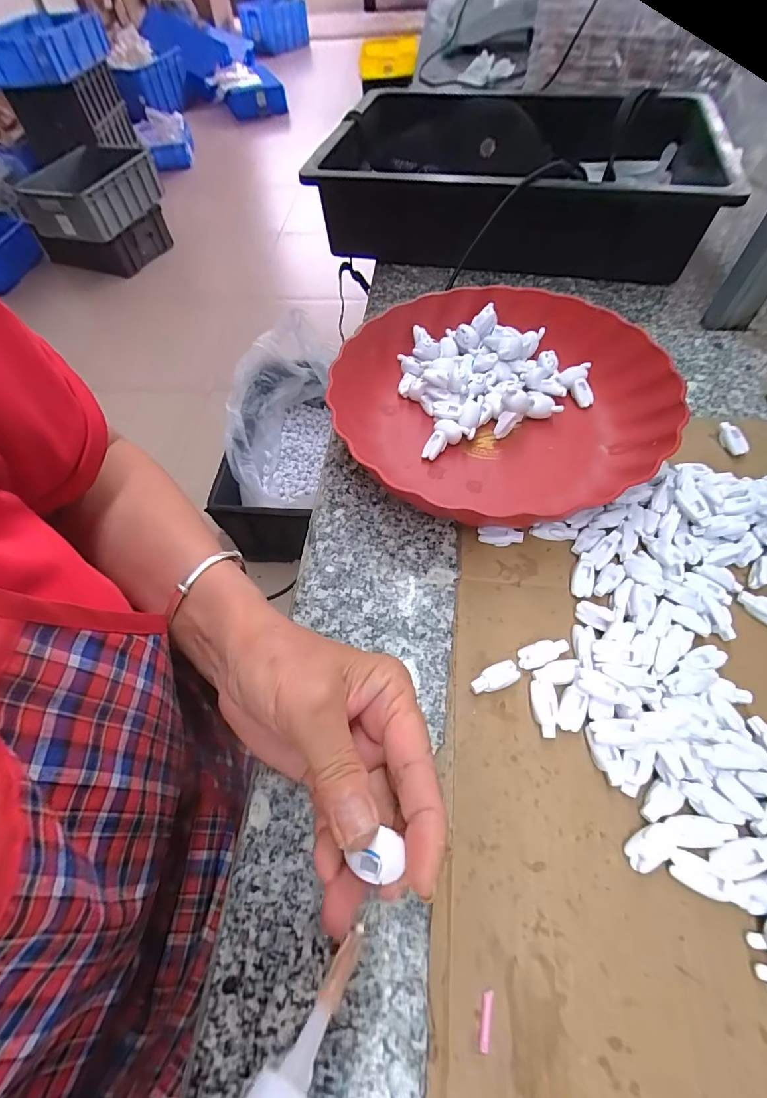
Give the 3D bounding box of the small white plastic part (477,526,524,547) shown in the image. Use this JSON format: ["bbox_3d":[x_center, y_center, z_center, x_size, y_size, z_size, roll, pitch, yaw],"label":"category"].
[{"bbox_3d":[0.078,-0.009,0.289,0.029,0.012,0.008,6,58,22],"label":"small white plastic part"}]

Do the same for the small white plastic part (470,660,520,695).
[{"bbox_3d":[0.063,0.073,0.243,0.029,0.008,0.012,-23,60,-11],"label":"small white plastic part"}]

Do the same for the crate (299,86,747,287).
[{"bbox_3d":[0.160,-0.482,0.554,0.456,0.092,0.355,16,58,9],"label":"crate"}]

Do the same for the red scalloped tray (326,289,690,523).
[{"bbox_3d":[0.089,-0.124,0.342,0.237,0.049,0.207,9,59,8],"label":"red scalloped tray"}]

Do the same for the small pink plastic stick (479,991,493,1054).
[{"bbox_3d":[0.042,0.191,0.174,0.004,0.004,0.018,10,59,9],"label":"small pink plastic stick"}]

